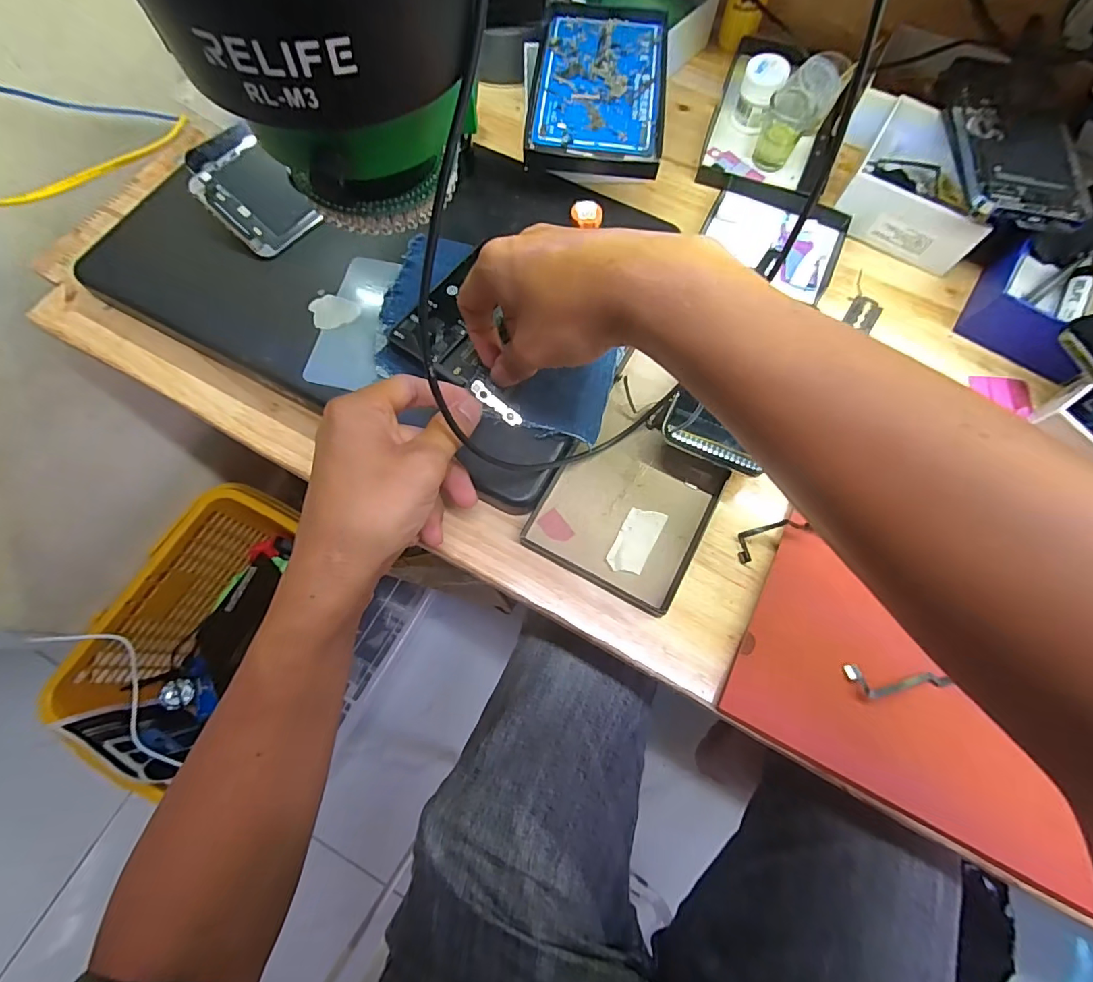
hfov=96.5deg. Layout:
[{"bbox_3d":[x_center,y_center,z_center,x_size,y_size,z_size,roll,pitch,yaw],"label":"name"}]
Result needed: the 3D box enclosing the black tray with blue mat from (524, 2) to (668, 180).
[{"bbox_3d":[0.041,-0.313,0.377,0.095,0.020,0.175,6,72,1],"label":"black tray with blue mat"}]

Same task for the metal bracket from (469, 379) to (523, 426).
[{"bbox_3d":[-0.032,-0.055,0.308,0.039,0.004,0.009,41,75,-11],"label":"metal bracket"}]

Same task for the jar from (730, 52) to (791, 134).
[{"bbox_3d":[0.179,-0.336,0.413,0.032,0.049,0.031,0,72,-1],"label":"jar"}]

